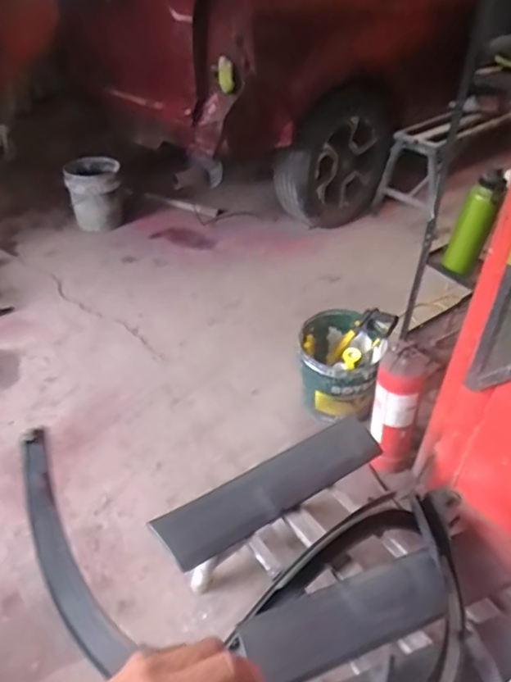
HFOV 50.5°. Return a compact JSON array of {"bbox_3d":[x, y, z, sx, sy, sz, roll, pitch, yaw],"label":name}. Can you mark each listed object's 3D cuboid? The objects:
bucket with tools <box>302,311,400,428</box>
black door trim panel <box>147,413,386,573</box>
[{"bbox_3d":[0.308,0.085,1.896,0.292,0.320,0.280,1,38,-1],"label":"bucket with tools"},{"bbox_3d":[0.044,0.343,1.286,0.581,0.066,0.124,-22,44,-27],"label":"black door trim panel"}]

